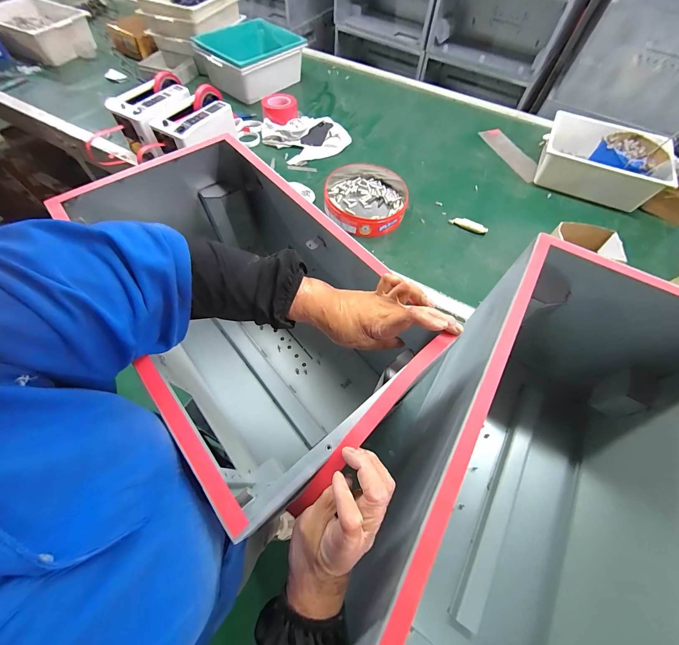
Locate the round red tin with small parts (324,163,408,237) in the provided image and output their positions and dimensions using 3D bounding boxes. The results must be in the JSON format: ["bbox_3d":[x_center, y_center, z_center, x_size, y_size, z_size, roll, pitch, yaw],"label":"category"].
[{"bbox_3d":[0.083,-0.380,0.882,0.262,0.055,0.271,1,61,-2],"label":"round red tin with small parts"}]

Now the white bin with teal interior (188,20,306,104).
[{"bbox_3d":[-0.353,-1.065,1.181,0.378,0.139,0.281,-37,69,-20],"label":"white bin with teal interior"}]

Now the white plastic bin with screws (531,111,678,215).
[{"bbox_3d":[0.847,-0.532,0.943,0.354,0.147,0.281,30,64,13],"label":"white plastic bin with screws"}]

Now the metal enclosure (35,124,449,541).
[{"bbox_3d":[-0.133,-0.023,0.521,0.331,0.333,0.551,-33,67,-18],"label":"metal enclosure"}]

